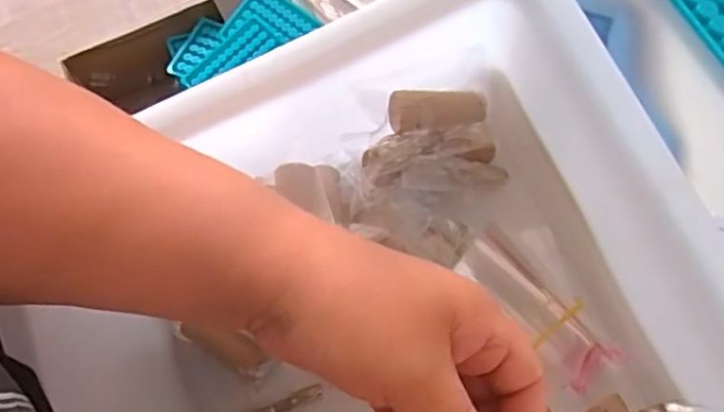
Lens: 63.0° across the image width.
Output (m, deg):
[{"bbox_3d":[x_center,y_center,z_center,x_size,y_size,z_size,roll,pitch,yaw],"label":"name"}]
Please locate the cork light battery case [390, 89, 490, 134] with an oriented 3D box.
[{"bbox_3d":[0.038,-0.050,0.310,0.053,0.018,0.019,-5,74,-16],"label":"cork light battery case"}]

